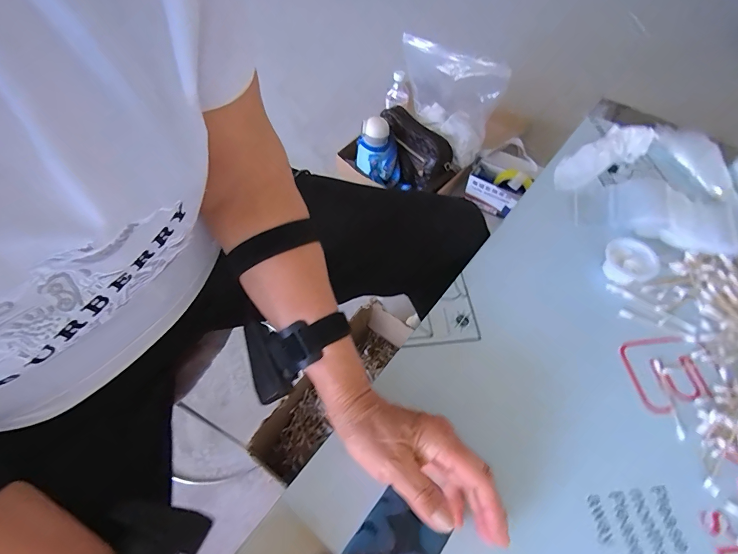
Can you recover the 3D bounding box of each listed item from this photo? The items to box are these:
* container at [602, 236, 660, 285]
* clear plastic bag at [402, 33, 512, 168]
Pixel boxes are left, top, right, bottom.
[{"bbox_3d":[0.295,-0.020,0.429,0.050,0.021,0.052,-4,58,-4],"label":"container"},{"bbox_3d":[0.203,-0.470,1.003,0.074,0.268,0.290,-37,65,-22],"label":"clear plastic bag"}]

